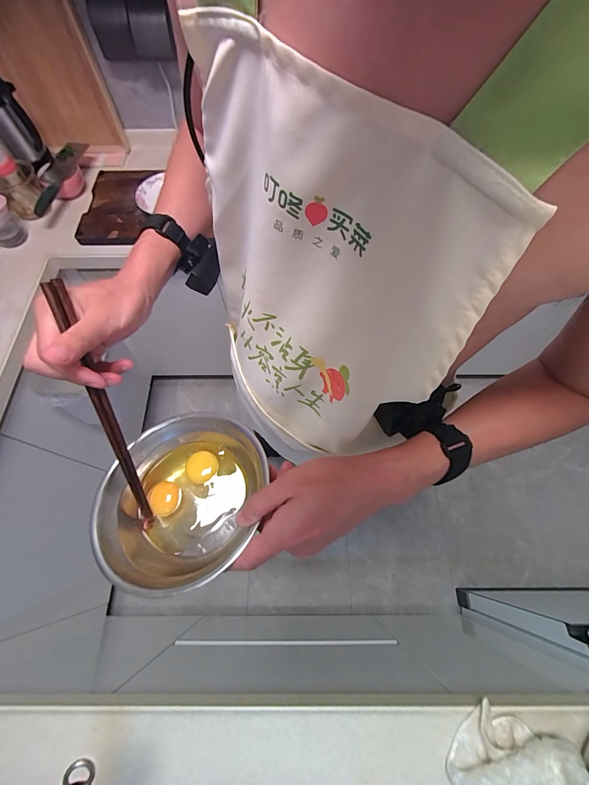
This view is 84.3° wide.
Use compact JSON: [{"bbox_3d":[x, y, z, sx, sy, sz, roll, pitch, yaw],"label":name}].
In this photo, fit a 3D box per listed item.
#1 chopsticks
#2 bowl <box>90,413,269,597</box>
[{"bbox_3d":[-0.179,0.023,0.308,0.016,0.017,0.246,-13,110,-6],"label":"chopsticks"},{"bbox_3d":[-0.119,0.105,0.329,0.137,0.079,0.161,-13,66,-6],"label":"bowl"}]

